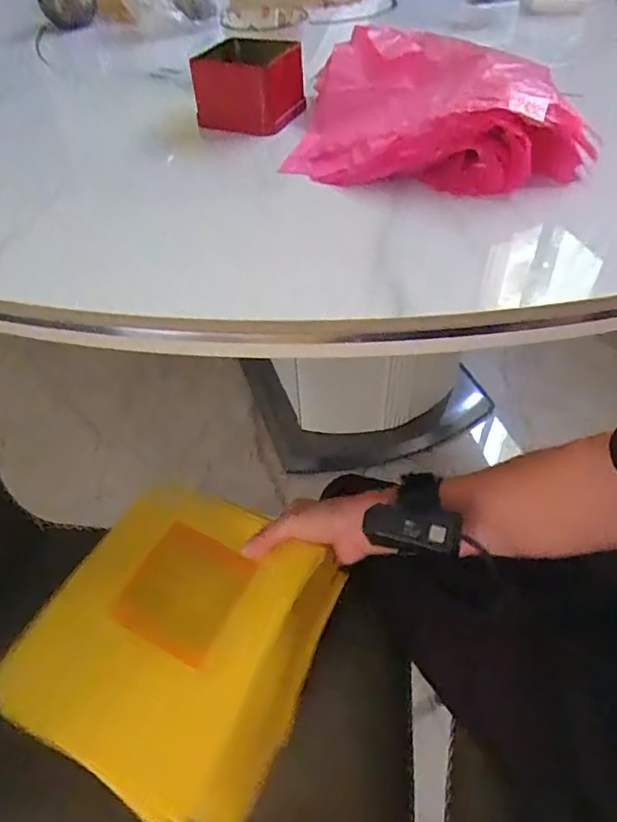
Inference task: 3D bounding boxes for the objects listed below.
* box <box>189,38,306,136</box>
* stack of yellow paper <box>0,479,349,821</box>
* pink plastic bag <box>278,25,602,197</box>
[{"bbox_3d":[-0.063,-0.354,0.574,0.096,0.062,0.098,16,51,18],"label":"box"},{"bbox_3d":[-0.108,0.195,0.462,0.230,0.028,0.233,30,66,7],"label":"stack of yellow paper"},{"bbox_3d":[0.124,-0.289,0.499,0.271,0.069,0.202,13,50,15],"label":"pink plastic bag"}]

